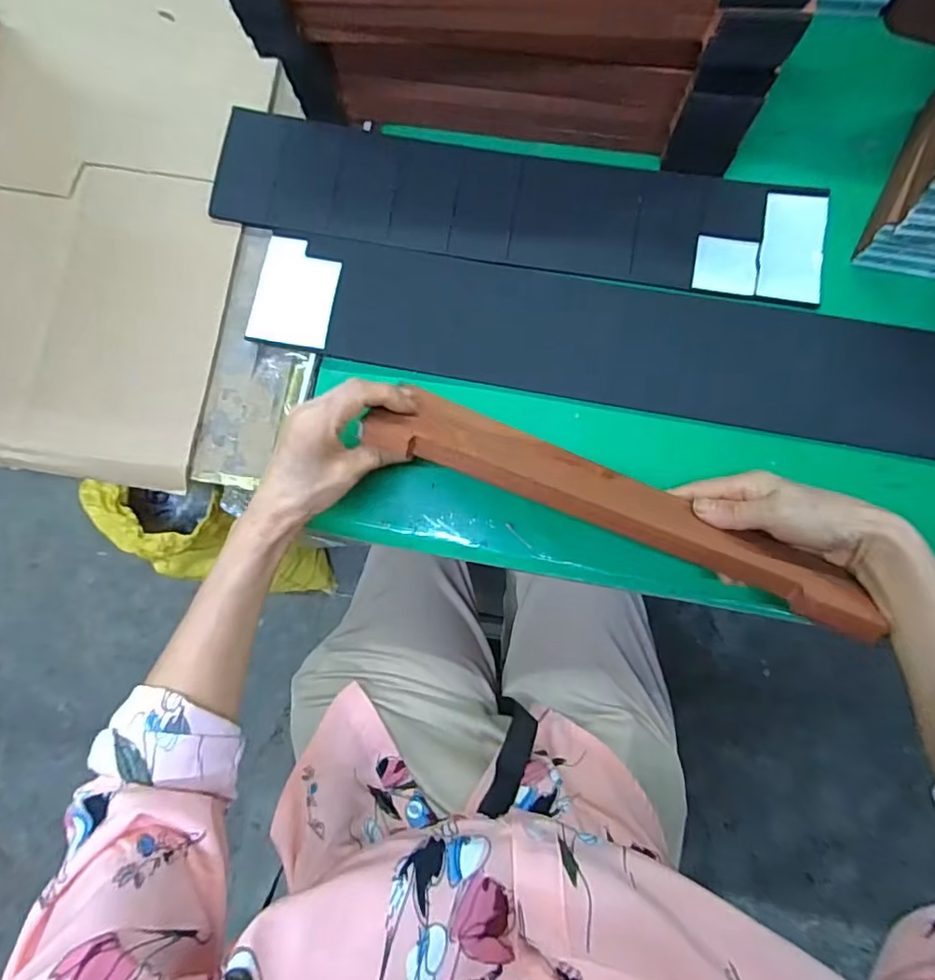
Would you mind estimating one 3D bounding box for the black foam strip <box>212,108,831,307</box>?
[{"bbox_3d":[0.040,-0.230,0.448,0.474,0.011,0.099,9,83,2],"label":"black foam strip"}]

